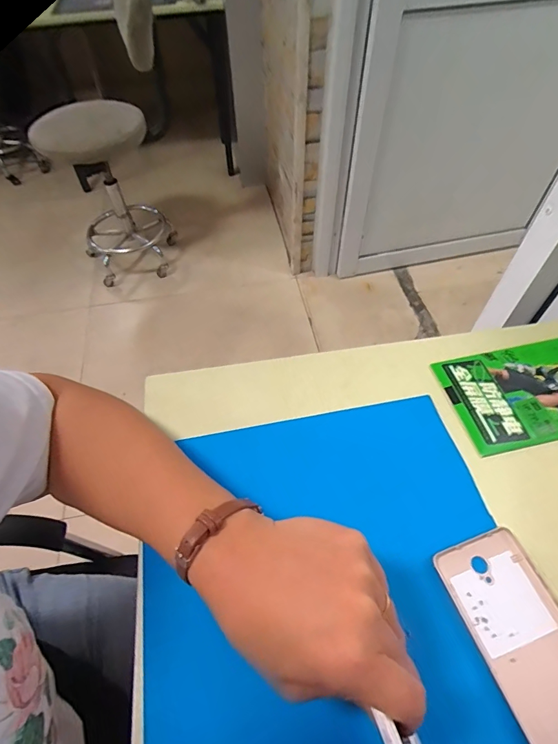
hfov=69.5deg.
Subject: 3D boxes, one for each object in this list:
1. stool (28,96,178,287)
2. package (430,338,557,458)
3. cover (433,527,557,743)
[{"bbox_3d":[-0.608,-0.656,1.472,0.336,0.543,0.378,-25,59,-15],"label":"stool"},{"bbox_3d":[0.264,0.016,0.404,0.189,0.004,0.109,-13,56,-7],"label":"package"},{"bbox_3d":[0.176,0.191,0.279,0.070,0.012,0.146,-17,57,-10],"label":"cover"}]

